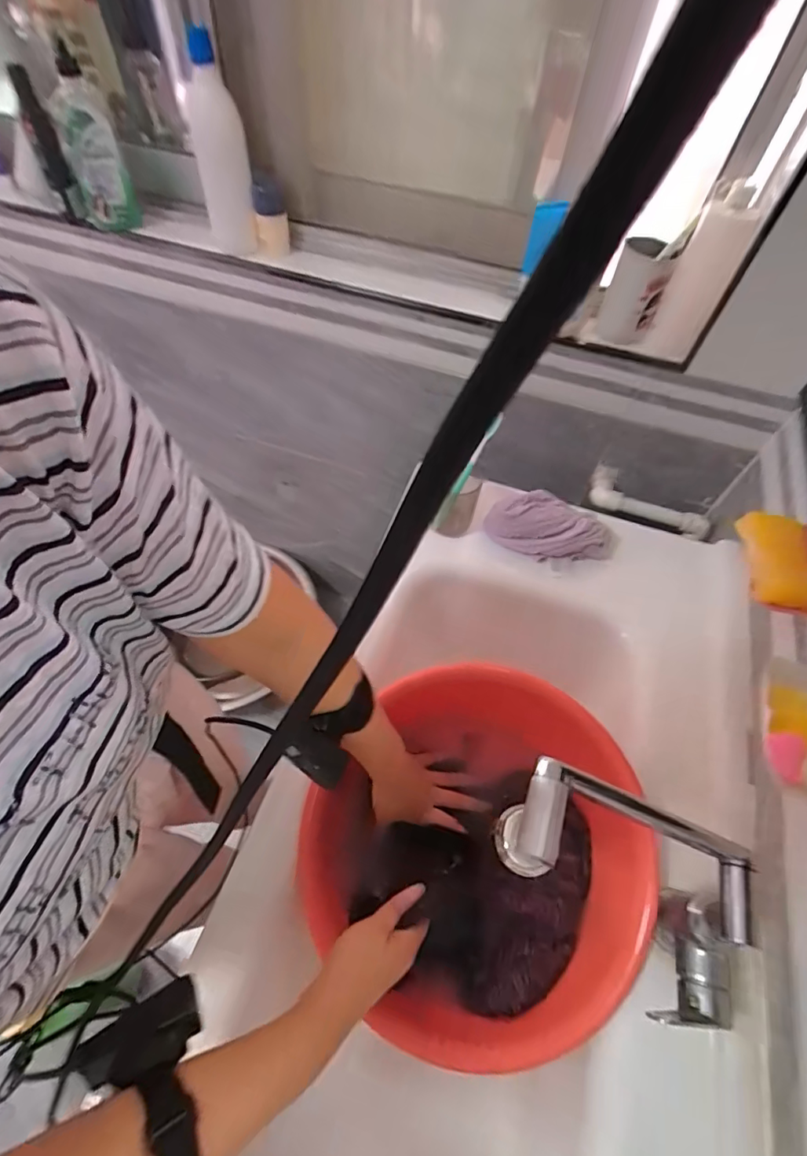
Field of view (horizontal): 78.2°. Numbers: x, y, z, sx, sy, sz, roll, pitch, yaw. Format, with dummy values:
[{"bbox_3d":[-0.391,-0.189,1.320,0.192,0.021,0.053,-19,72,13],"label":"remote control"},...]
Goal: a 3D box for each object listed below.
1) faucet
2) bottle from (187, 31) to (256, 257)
[{"bbox_3d":[0.183,0.243,0.395,0.259,0.096,0.119,44,61,-13],"label":"faucet"},{"bbox_3d":[-0.285,-0.655,0.776,0.077,0.264,0.071,-14,60,-12],"label":"bottle"}]

